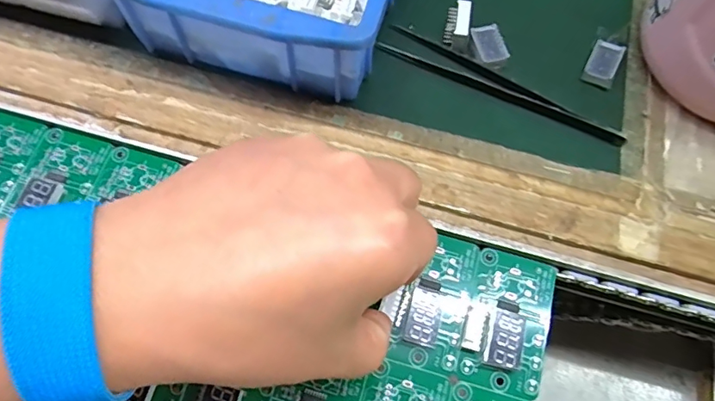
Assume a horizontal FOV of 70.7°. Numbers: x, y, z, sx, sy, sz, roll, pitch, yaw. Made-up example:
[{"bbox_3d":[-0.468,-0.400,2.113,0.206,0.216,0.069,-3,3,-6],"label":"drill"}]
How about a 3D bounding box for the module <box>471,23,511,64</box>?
[{"bbox_3d":[0.071,-0.083,0.270,0.015,0.007,0.023,-19,70,-9],"label":"module"}]

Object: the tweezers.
[{"bbox_3d":[0.074,-0.061,0.263,0.132,0.008,0.018,27,70,9],"label":"tweezers"}]

